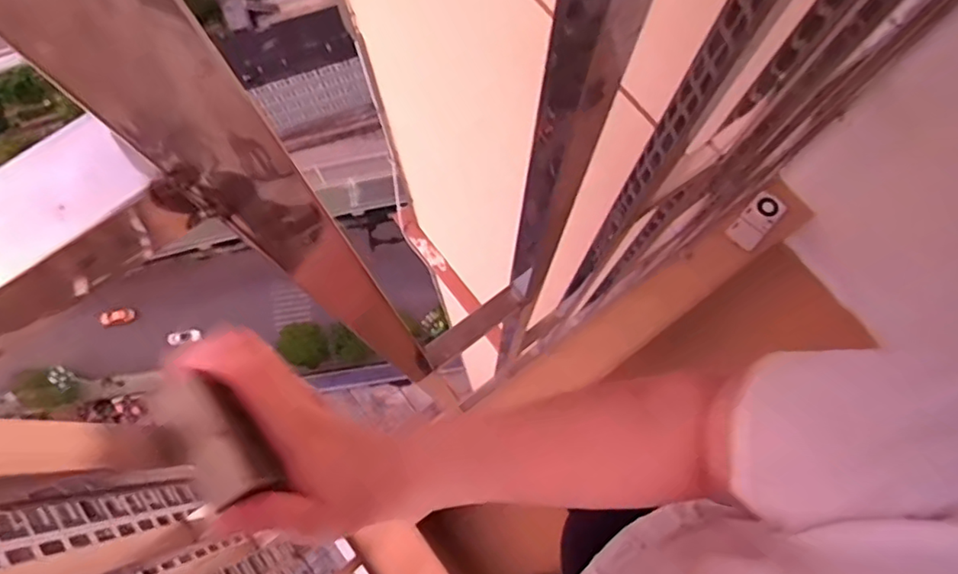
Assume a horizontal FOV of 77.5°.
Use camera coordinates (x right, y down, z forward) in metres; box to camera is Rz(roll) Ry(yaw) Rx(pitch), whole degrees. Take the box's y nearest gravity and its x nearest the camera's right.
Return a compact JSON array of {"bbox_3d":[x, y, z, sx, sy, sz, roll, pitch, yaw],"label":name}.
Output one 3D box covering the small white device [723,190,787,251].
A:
[{"bbox_3d":[0.712,-0.168,1.533,0.192,0.034,0.083,-40,79,-22],"label":"small white device"}]

